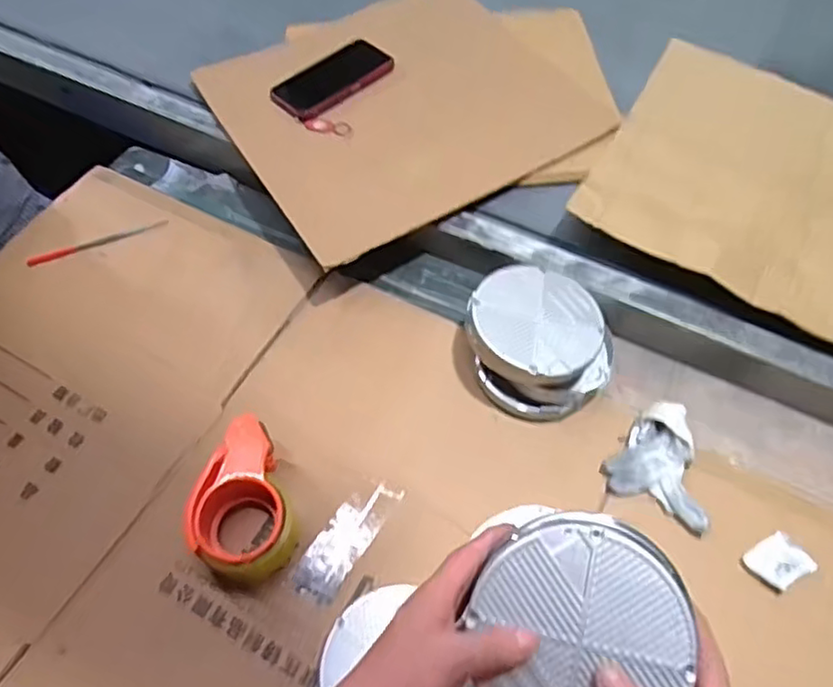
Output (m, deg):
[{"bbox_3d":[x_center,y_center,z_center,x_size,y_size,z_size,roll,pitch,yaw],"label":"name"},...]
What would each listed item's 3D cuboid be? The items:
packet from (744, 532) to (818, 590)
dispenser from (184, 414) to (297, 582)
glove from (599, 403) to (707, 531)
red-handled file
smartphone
[{"bbox_3d":[0.350,0.211,0.638,0.052,0.010,0.044,-26,62,-16],"label":"packet"},{"bbox_3d":[-0.170,0.151,0.632,0.094,0.057,0.142,-16,60,-11],"label":"dispenser"},{"bbox_3d":[0.261,0.119,0.685,0.103,0.024,0.111,24,61,14],"label":"glove"},{"bbox_3d":[-0.412,-0.131,0.854,0.175,0.010,0.016,-17,60,-11],"label":"red-handled file"},{"bbox_3d":[-0.116,-0.365,0.905,0.171,0.009,0.077,-36,65,-21],"label":"smartphone"}]

